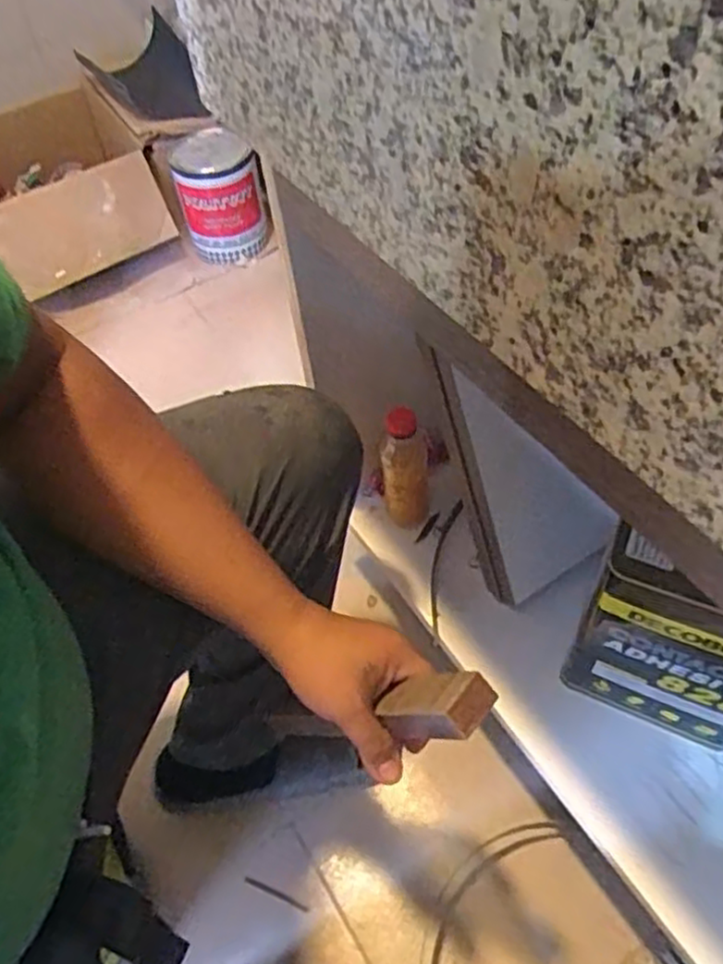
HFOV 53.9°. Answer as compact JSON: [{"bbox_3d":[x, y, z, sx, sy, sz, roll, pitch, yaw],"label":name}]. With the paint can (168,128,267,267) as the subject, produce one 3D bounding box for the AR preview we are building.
[{"bbox_3d":[-0.288,-0.587,1.466,0.168,0.198,0.170,-11,54,-3],"label":"paint can"}]

